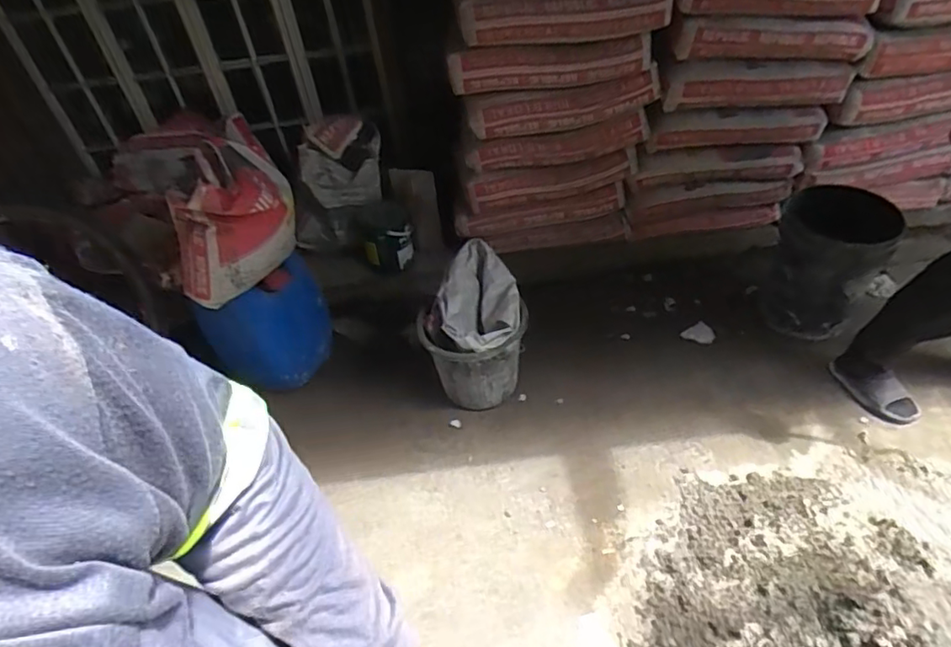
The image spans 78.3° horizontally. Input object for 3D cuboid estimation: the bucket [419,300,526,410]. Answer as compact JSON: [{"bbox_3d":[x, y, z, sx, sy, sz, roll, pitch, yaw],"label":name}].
[{"bbox_3d":[-0.009,0.009,1.668,0.279,0.336,0.326,-7,43,-1],"label":"bucket"}]

